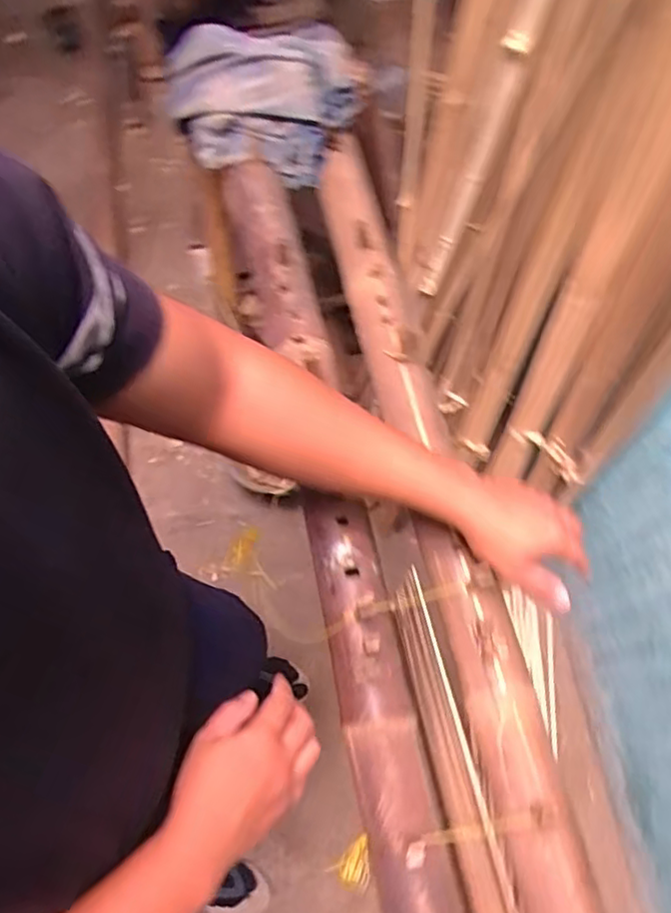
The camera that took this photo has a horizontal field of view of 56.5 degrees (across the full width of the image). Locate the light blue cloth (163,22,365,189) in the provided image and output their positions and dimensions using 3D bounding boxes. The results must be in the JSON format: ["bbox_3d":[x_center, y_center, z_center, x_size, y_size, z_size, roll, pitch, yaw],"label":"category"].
[{"bbox_3d":[-0.086,-0.454,0.799,0.246,0.135,0.153,-16,68,-5],"label":"light blue cloth"}]

